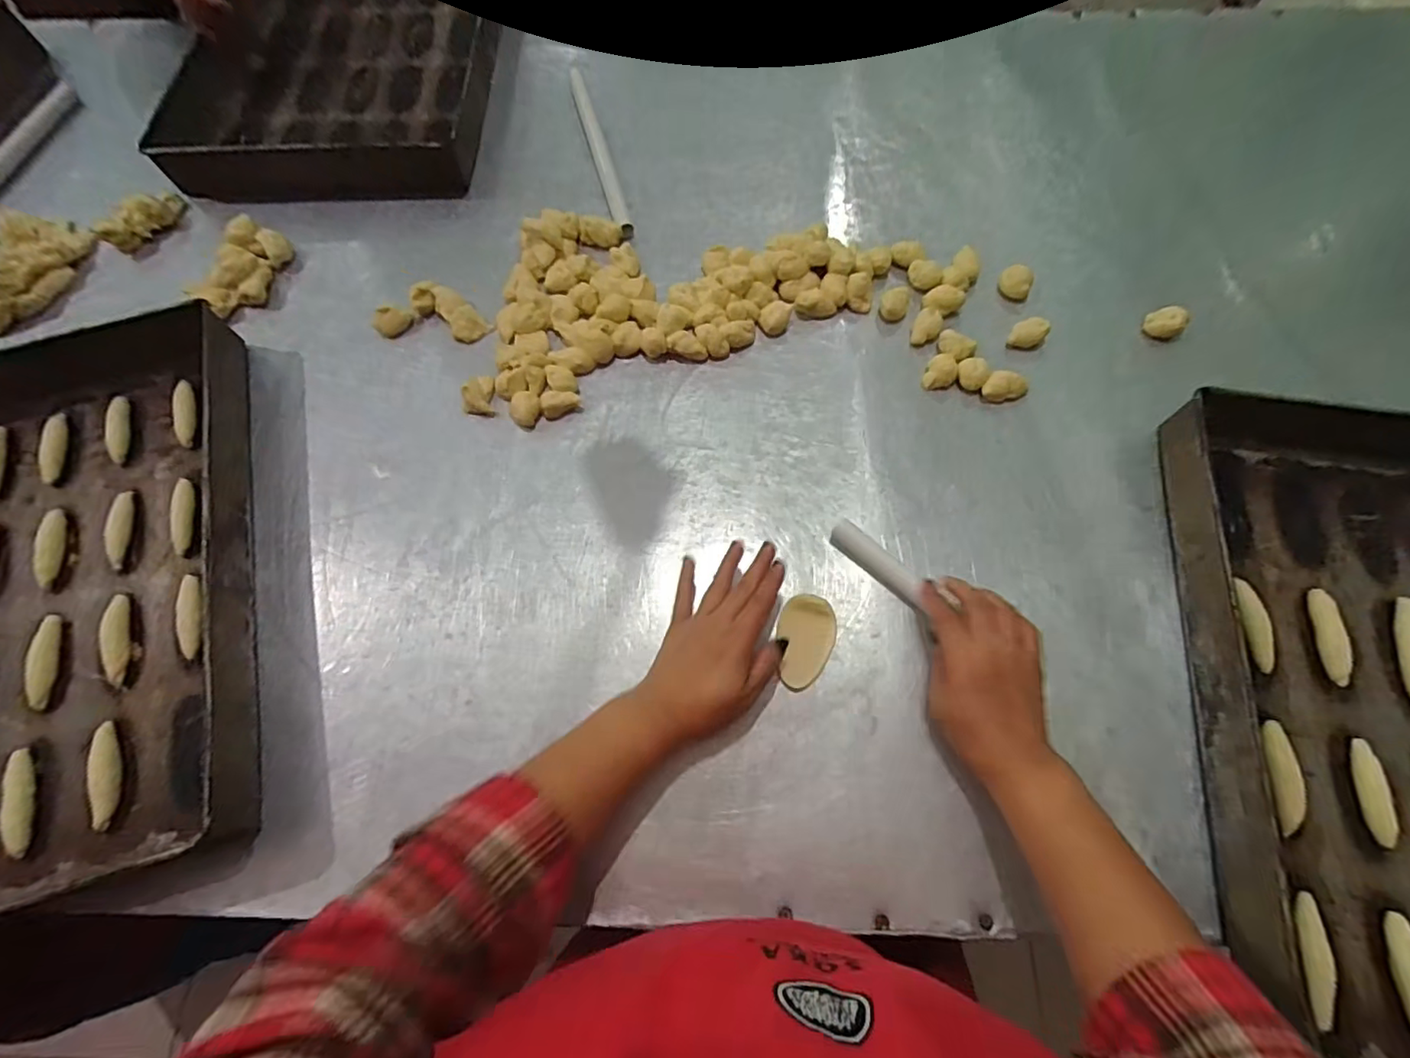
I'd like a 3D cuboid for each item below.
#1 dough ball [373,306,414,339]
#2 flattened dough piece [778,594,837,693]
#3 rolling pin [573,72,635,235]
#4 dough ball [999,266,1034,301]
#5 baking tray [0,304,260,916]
[{"bbox_3d":[-0.331,-0.222,0.625,0.036,0.026,0.022,-39,71,-13],"label":"dough ball"},{"bbox_3d":[0.086,0.095,0.497,0.046,0.009,0.077,4,67,3],"label":"flattened dough piece"},{"bbox_3d":[-0.126,-0.455,0.712,0.019,0.018,0.281,-15,68,-5],"label":"rolling pin"},{"bbox_3d":[0.326,-0.259,0.623,0.031,0.022,0.036,27,71,12],"label":"dough ball"},{"bbox_3d":[-0.586,0.051,0.497,0.385,0.055,0.499,-15,68,-5],"label":"baking tray"}]

